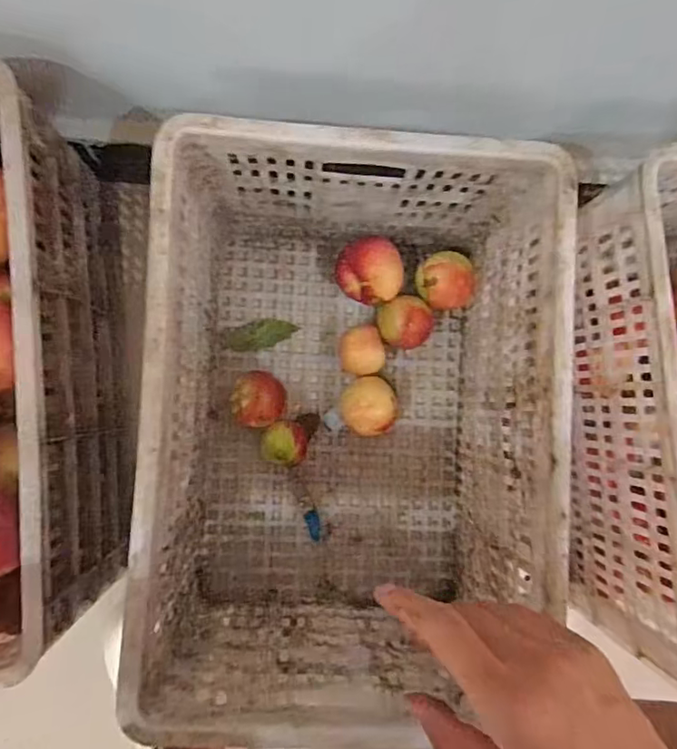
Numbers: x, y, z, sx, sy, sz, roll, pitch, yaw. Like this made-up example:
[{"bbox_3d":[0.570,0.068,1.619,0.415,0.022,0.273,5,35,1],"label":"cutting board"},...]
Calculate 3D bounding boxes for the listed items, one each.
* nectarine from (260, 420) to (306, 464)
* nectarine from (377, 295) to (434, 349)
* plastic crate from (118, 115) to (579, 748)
[{"bbox_3d":[-0.064,0.080,0.651,0.051,0.051,0.047,0,87,-5],"label":"nectarine"},{"bbox_3d":[0.077,-0.061,0.662,0.060,0.062,0.057,0,87,-5],"label":"nectarine"},{"bbox_3d":[0.006,0.045,0.552,0.327,0.269,0.461,3,87,-5],"label":"plastic crate"}]

